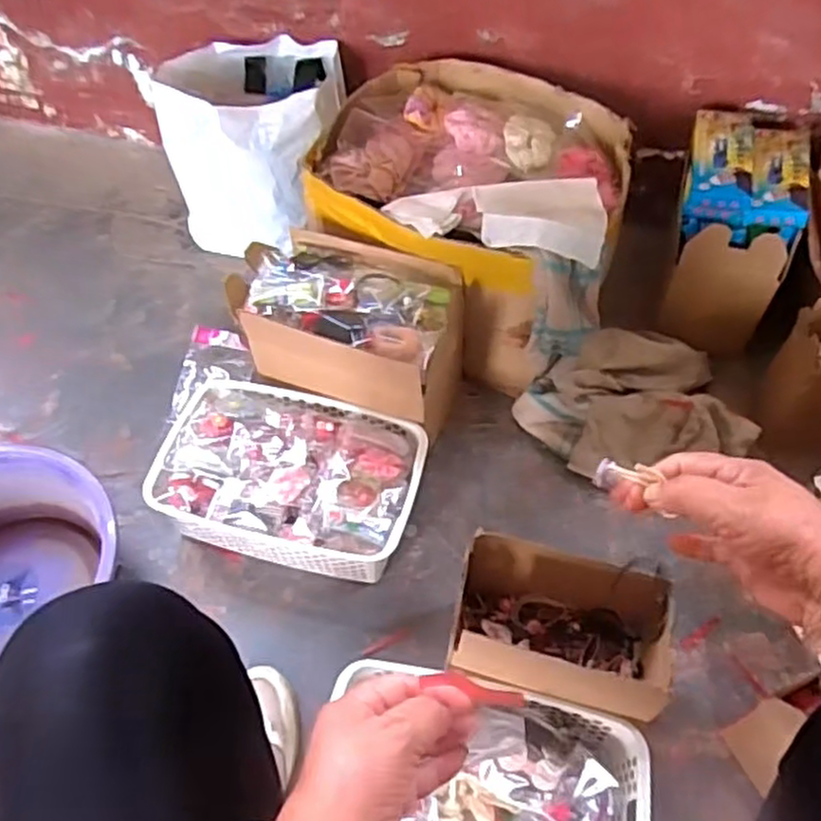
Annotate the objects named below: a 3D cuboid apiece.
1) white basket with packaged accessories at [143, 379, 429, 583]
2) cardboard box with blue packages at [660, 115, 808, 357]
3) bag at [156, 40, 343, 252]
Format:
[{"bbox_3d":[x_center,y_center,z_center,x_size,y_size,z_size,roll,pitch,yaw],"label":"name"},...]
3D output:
[{"bbox_3d":[-0.140,0.086,0.878,0.296,0.099,0.198,15,55,10],"label":"white basket with packaged accessories"},{"bbox_3d":[0.434,-0.262,1.012,0.148,0.222,0.274,15,55,10],"label":"cardboard box with blue packages"},{"bbox_3d":[-0.223,-0.399,1.120,0.238,0.242,0.245,18,56,12],"label":"bag"}]

